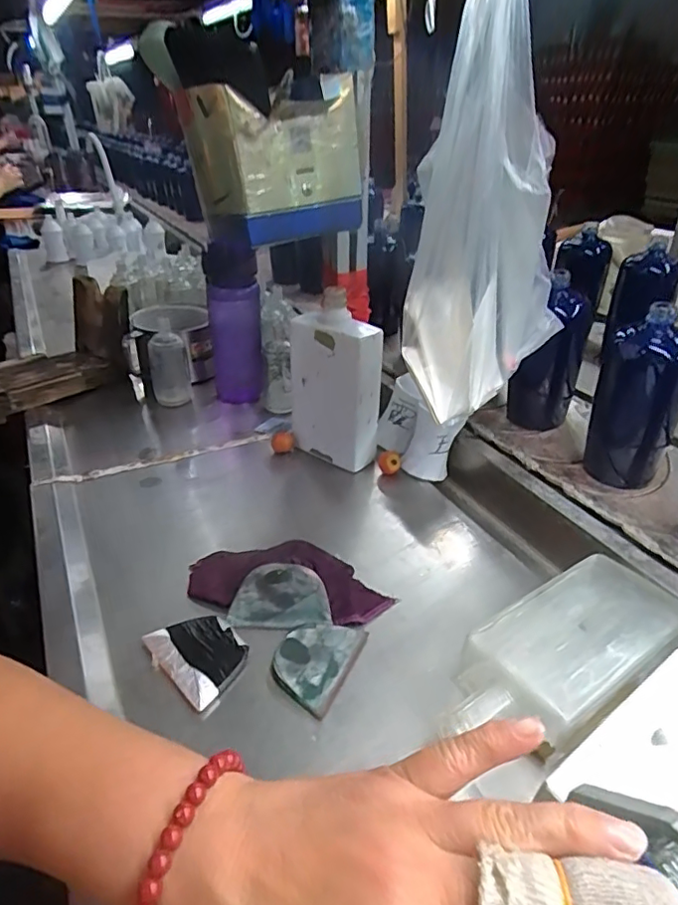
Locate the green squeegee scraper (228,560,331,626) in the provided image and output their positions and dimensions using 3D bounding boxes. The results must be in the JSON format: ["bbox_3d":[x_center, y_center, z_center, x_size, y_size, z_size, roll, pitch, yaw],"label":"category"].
[{"bbox_3d":[-0.051,0.122,0.484,0.083,0.007,0.053,-2,65,2],"label":"green squeegee scraper"}]

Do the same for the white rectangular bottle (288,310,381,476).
[{"bbox_3d":[-0.006,-0.075,0.682,0.111,0.181,0.052,26,41,36],"label":"white rectangular bottle"}]

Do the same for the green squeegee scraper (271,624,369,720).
[{"bbox_3d":[-0.019,0.162,0.444,0.056,0.006,0.081,21,35,17],"label":"green squeegee scraper"}]

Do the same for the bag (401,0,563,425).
[{"bbox_3d":[0.125,-0.196,0.464,0.083,0.319,0.145,18,37,28],"label":"bag"}]

